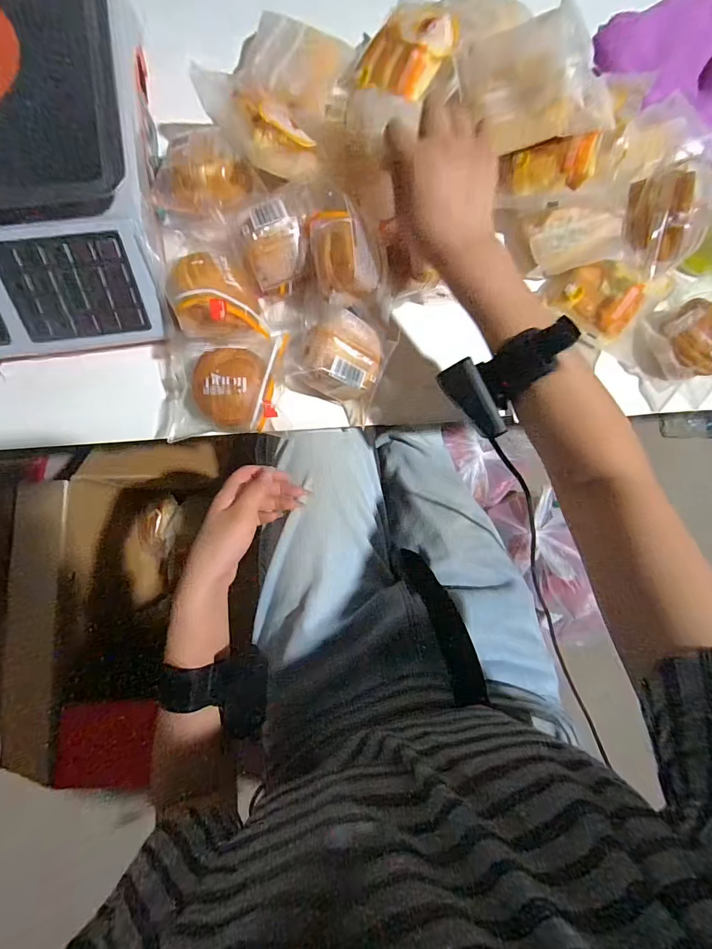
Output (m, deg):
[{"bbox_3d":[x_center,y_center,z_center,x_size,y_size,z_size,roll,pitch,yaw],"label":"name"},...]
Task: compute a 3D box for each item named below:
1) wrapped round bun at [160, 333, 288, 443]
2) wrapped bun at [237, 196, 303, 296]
[{"bbox_3d":[-0.133,-0.088,0.412,0.134,0.057,0.099,-5,85,-3],"label":"wrapped round bun"},{"bbox_3d":[-0.081,-0.223,0.418,0.054,0.045,0.080,-5,118,-7],"label":"wrapped bun"}]

